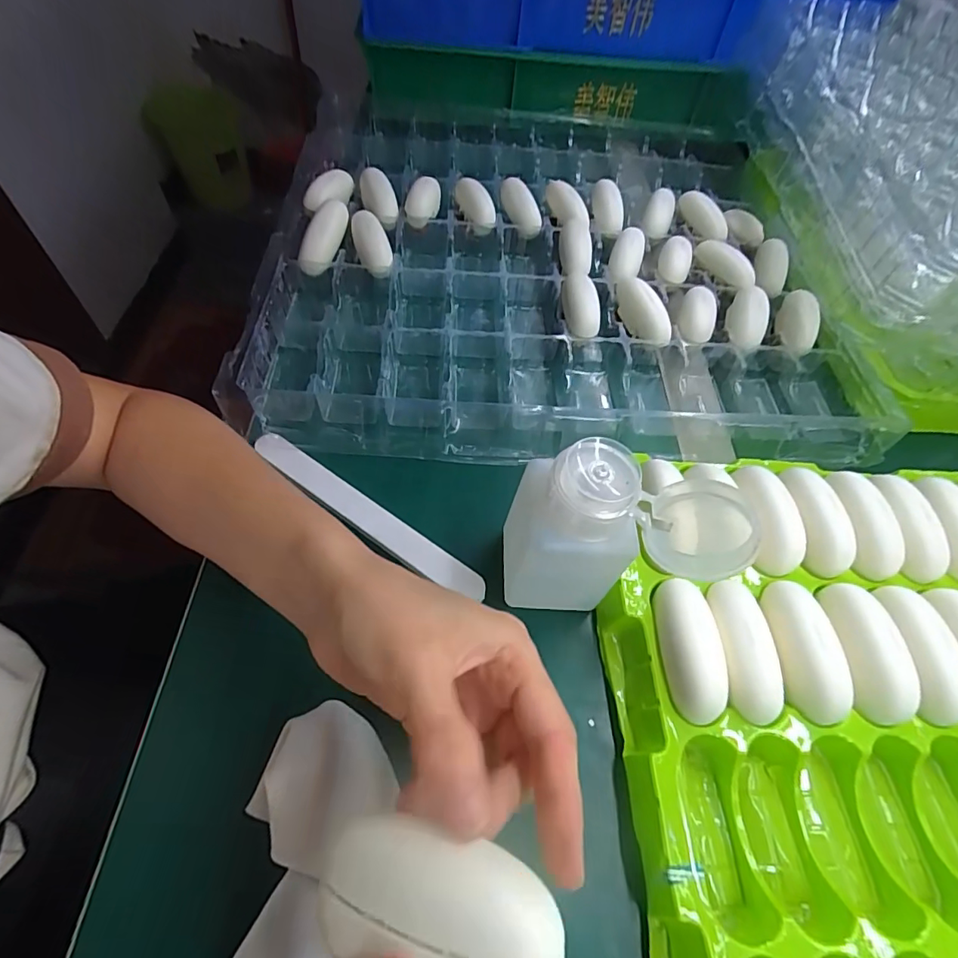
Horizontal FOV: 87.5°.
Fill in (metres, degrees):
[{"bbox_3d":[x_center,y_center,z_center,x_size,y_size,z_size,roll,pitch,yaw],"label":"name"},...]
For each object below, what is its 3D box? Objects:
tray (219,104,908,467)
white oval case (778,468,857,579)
[{"bbox_3d":[0.068,-0.216,0.454,0.461,0.046,0.481,3,57,-3],"label":"tray"},{"bbox_3d":[0.197,0.024,0.290,0.026,0.018,0.061,8,57,0],"label":"white oval case"}]

